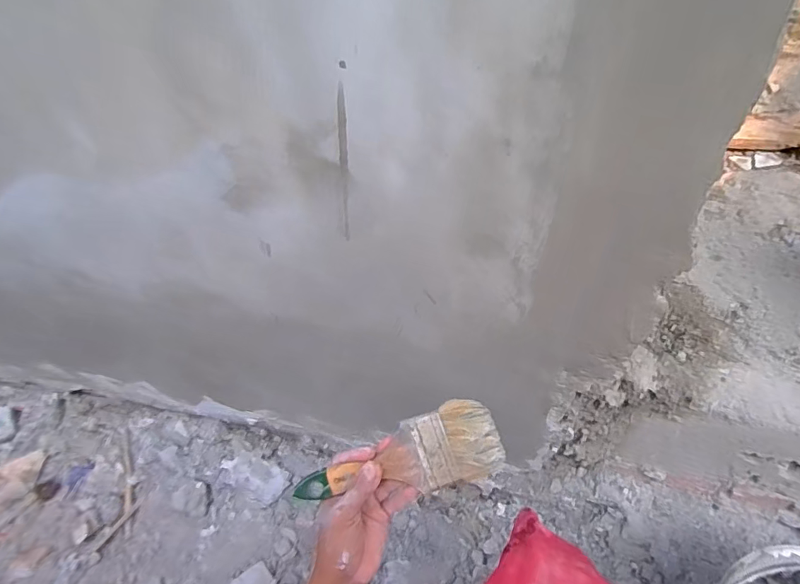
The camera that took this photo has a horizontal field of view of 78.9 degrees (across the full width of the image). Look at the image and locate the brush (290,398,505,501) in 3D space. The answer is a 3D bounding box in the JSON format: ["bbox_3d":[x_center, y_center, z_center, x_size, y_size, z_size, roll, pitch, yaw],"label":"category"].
[{"bbox_3d":[0.002,0.175,0.481,0.202,0.022,0.076,-28,83,5],"label":"brush"}]

